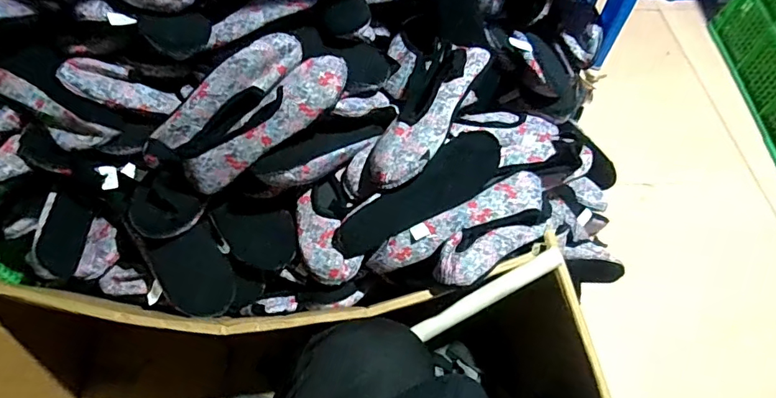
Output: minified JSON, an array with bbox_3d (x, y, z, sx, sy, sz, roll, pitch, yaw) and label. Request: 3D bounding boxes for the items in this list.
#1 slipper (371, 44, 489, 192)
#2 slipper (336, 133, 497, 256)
[{"bbox_3d":[0.054,-0.123,0.689,0.087,0.066,0.247,25,60,11],"label":"slipper"},{"bbox_3d":[0.040,-0.008,0.708,0.268,0.084,0.060,-35,24,-11],"label":"slipper"}]

